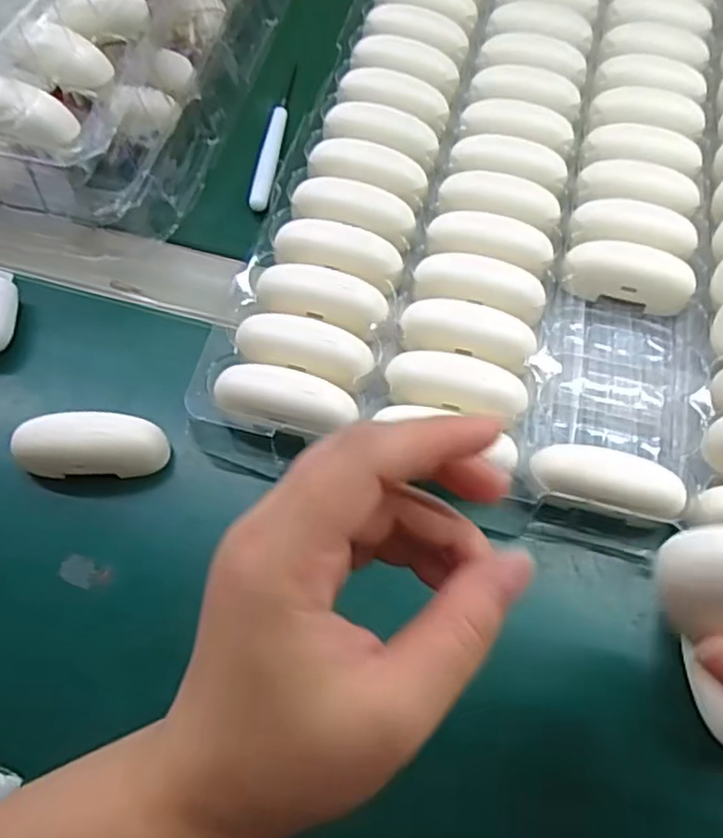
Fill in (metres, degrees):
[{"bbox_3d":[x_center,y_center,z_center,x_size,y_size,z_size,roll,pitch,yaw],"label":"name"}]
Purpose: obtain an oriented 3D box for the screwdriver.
[{"bbox_3d":[-0.053,-0.176,0.429,0.012,0.012,0.124,6,64,1],"label":"screwdriver"}]

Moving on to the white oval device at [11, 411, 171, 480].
[{"bbox_3d":[-0.124,0.013,0.322,0.065,0.026,0.025,-1,64,-3],"label":"white oval device"}]

